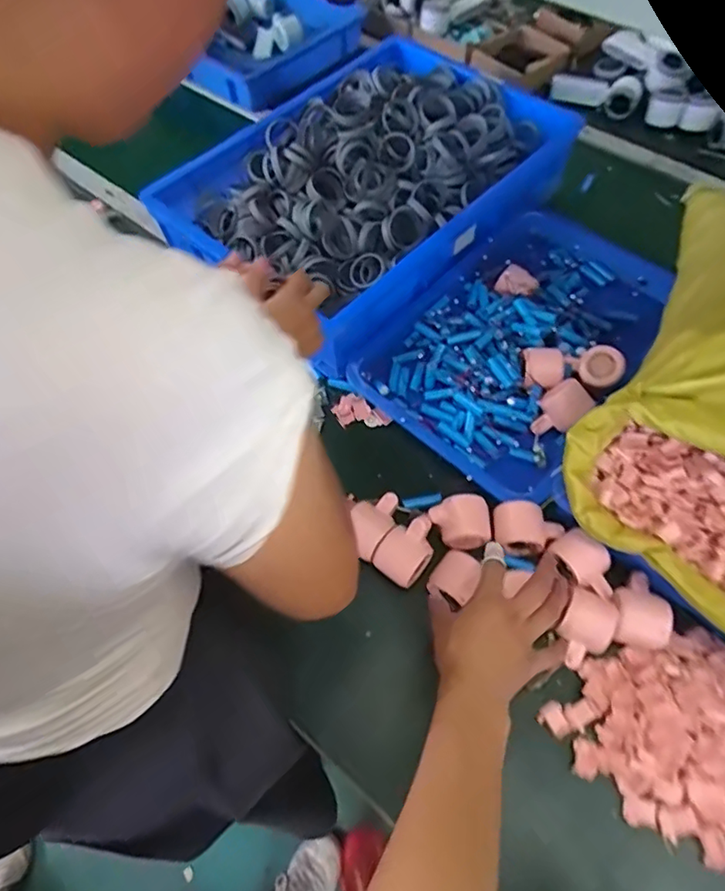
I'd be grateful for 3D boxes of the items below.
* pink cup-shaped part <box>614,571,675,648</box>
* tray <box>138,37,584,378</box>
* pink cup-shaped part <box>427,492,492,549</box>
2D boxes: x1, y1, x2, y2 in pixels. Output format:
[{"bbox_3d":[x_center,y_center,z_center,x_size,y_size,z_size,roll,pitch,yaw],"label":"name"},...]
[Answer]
[{"bbox_3d":[0.306,0.180,0.622,0.052,0.044,0.083,6,61,6],"label":"pink cup-shaped part"},{"bbox_3d":[0.019,-0.430,0.893,0.588,0.132,0.406,-41,67,-19],"label":"tray"},{"bbox_3d":[0.118,0.089,0.675,0.074,0.046,0.065,-6,61,-1],"label":"pink cup-shaped part"}]

